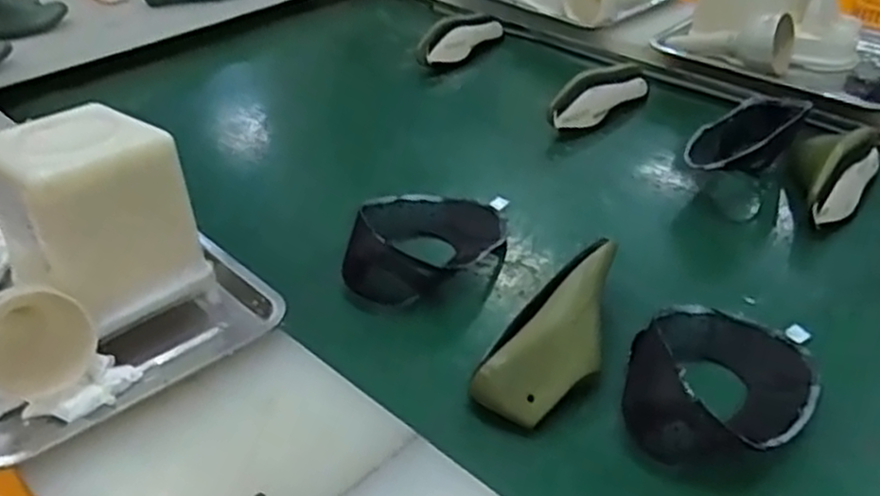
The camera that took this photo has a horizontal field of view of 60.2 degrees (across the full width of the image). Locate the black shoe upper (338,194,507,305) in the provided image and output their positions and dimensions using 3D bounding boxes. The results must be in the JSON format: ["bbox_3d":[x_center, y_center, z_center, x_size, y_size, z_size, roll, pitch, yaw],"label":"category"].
[{"bbox_3d":[-0.007,-0.014,0.878,0.174,0.073,0.203,6,37,9],"label":"black shoe upper"}]

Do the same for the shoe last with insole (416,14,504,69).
[{"bbox_3d":[0.046,-0.376,1.376,0.080,0.076,0.212,21,42,26],"label":"shoe last with insole"}]

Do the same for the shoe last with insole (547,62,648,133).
[{"bbox_3d":[0.248,-0.232,1.164,0.057,0.068,0.237,30,47,35],"label":"shoe last with insole"}]

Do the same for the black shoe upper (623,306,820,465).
[{"bbox_3d":[0.259,0.112,0.692,0.155,0.071,0.219,17,40,22],"label":"black shoe upper"}]

